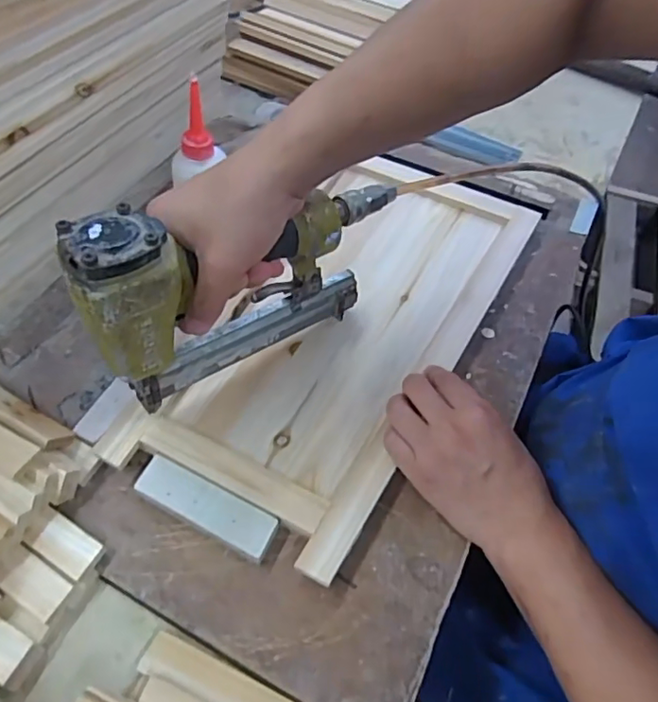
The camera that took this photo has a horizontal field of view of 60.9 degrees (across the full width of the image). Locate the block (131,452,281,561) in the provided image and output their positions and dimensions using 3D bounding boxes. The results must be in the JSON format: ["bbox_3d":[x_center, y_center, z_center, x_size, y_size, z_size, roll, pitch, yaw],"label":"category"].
[{"bbox_3d":[-0.092,0.117,0.418,0.112,0.016,0.033,24,58,13],"label":"block"}]

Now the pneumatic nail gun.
[{"bbox_3d":[-0.049,-0.055,0.412,0.242,0.158,0.058,-26,61,-19],"label":"pneumatic nail gun"}]

